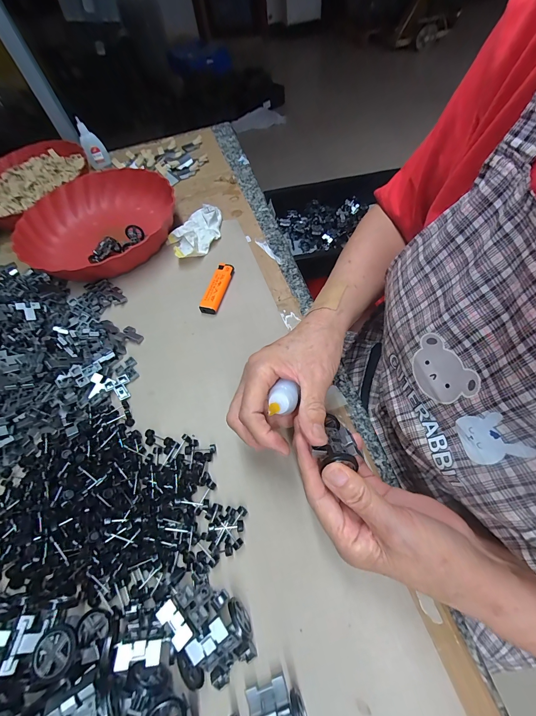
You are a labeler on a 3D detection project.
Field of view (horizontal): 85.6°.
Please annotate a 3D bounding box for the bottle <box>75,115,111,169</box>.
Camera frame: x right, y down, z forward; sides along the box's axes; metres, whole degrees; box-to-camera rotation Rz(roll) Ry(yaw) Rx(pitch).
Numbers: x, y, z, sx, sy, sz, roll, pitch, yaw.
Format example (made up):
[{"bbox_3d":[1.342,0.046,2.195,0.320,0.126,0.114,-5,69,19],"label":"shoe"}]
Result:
[{"bbox_3d":[-0.385,-0.468,0.637,0.045,0.083,0.030,-25,59,-12],"label":"bottle"}]

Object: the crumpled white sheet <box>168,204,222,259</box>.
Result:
[{"bbox_3d":[-0.111,-0.199,0.454,0.067,0.022,0.114,31,64,21],"label":"crumpled white sheet"}]

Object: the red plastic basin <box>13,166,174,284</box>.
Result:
[{"bbox_3d":[-0.263,-0.217,0.470,0.232,0.062,0.222,-2,57,3],"label":"red plastic basin"}]

